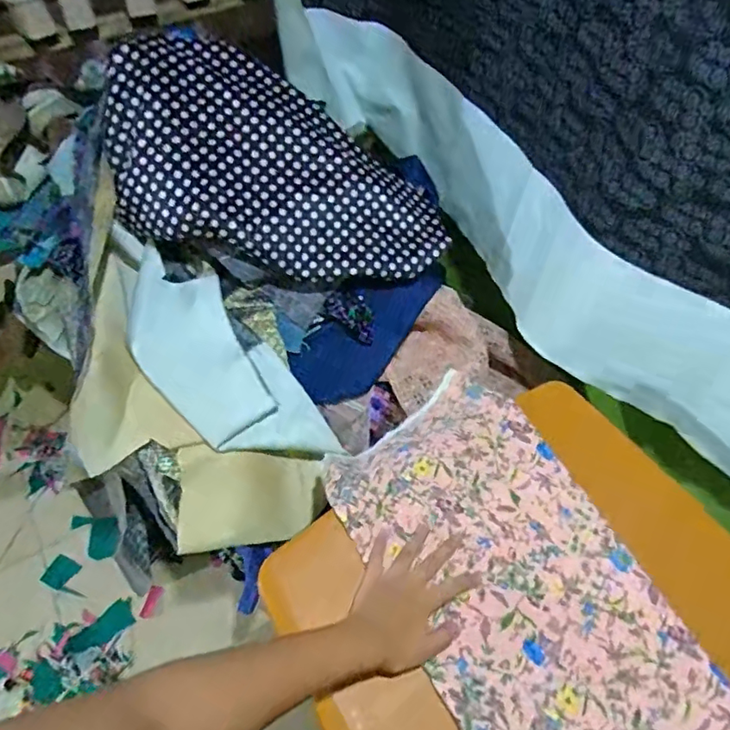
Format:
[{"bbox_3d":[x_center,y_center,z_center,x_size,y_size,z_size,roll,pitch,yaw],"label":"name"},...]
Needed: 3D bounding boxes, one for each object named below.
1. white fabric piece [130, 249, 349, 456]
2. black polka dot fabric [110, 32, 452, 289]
[{"bbox_3d":[-0.220,0.003,0.817,0.164,0.138,0.372,-35,64,-24],"label":"white fabric piece"},{"bbox_3d":[-0.118,-0.298,0.818,0.495,0.199,0.268,7,55,2],"label":"black polka dot fabric"}]

